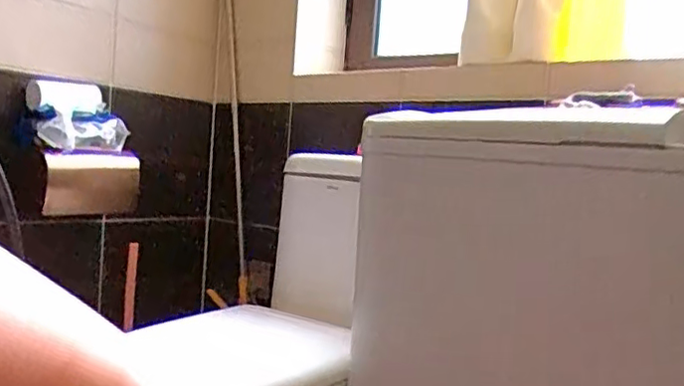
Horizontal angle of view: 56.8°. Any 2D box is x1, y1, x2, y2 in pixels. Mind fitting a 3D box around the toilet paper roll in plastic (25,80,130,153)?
[{"bbox_3d":[-0.554,-0.163,1.344,0.106,0.138,0.194,5,2,23],"label":"toilet paper roll in plastic"}]

